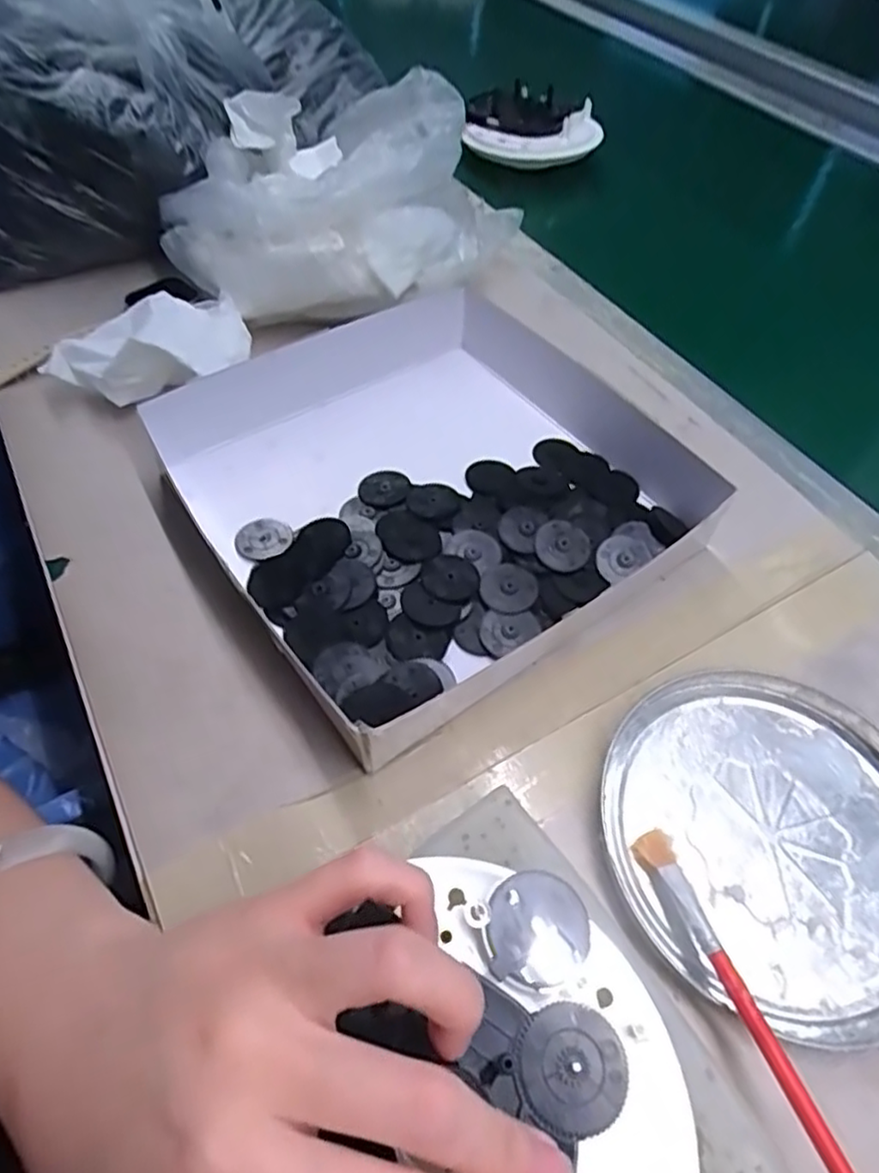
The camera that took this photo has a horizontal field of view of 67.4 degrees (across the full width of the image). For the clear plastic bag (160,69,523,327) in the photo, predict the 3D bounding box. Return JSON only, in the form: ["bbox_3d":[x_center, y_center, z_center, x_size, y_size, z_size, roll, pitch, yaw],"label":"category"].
[{"bbox_3d":[-0.050,-0.234,0.405,0.202,0.098,0.104,-31,62,-24],"label":"clear plastic bag"}]

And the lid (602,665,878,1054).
[{"bbox_3d":[0.127,0.092,0.248,0.124,0.013,0.125,2,54,-3],"label":"lid"}]

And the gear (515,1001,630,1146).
[{"bbox_3d":[0.033,0.119,0.164,0.026,0.004,0.026,2,54,-3],"label":"gear"}]

